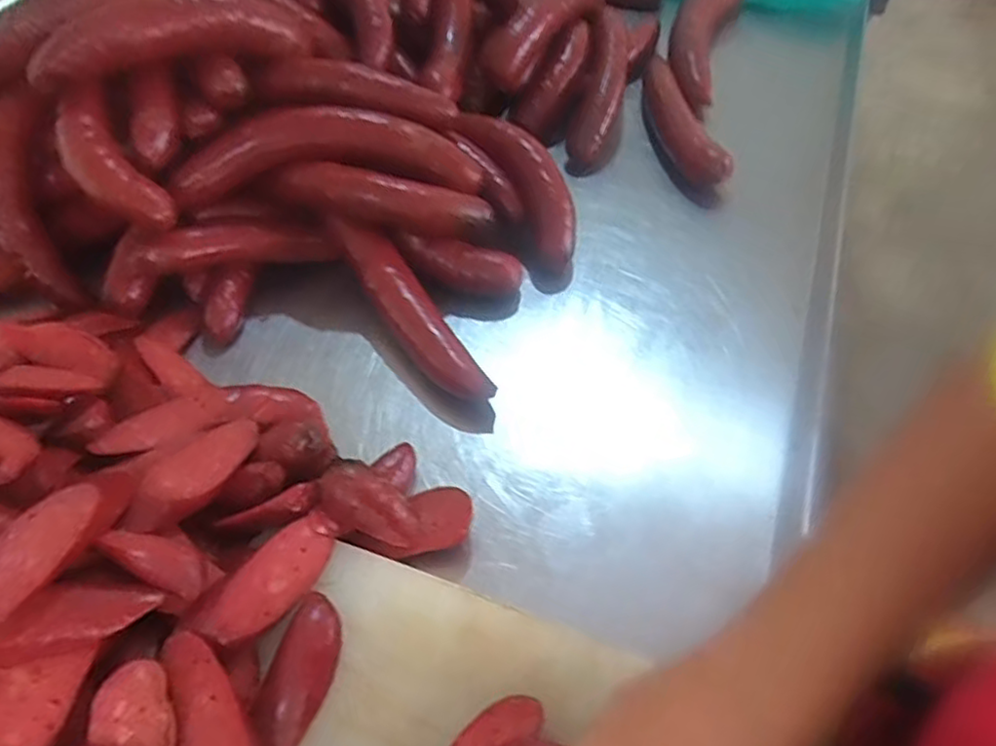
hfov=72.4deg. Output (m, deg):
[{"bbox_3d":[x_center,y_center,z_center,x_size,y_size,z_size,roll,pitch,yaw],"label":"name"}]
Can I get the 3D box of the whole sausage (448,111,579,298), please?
[{"bbox_3d":[0.019,-0.159,0.574,0.057,0.044,0.188,-20,75,-20],"label":"whole sausage"}]

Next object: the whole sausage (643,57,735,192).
[{"bbox_3d":[0.175,-0.256,0.678,0.044,0.036,0.220,-7,52,-5],"label":"whole sausage"}]

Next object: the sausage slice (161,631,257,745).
[{"bbox_3d":[-0.138,0.166,0.324,0.028,0.015,0.086,-30,57,-20],"label":"sausage slice"}]

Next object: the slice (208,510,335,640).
[{"bbox_3d":[-0.120,0.111,0.372,0.033,0.007,0.086,47,45,-2],"label":"slice"}]

